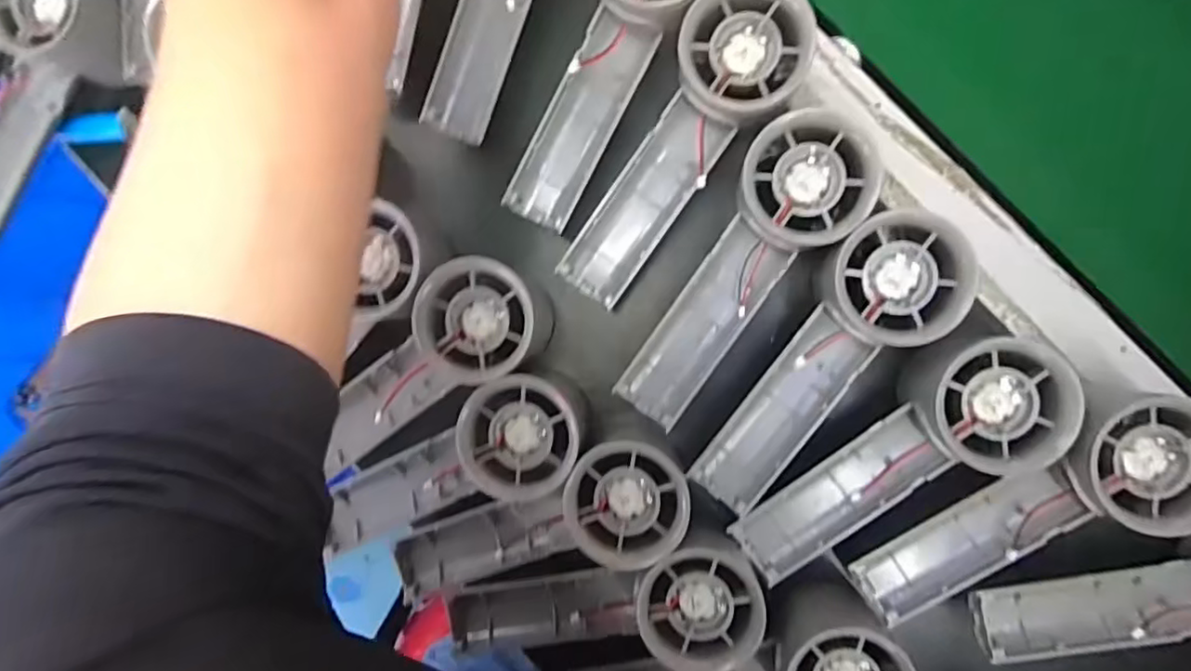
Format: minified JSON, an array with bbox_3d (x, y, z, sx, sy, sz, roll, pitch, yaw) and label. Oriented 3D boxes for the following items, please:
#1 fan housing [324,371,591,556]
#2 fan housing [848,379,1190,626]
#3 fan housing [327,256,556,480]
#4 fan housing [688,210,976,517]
[{"bbox_3d":[-0.071,0.065,0.314,0.157,0.034,0.054,-27,89,20],"label":"fan housing"},{"bbox_3d":[0.192,0.075,0.285,0.156,0.034,0.063,-36,88,20],"label":"fan housing"},{"bbox_3d":[-0.089,0.018,0.315,0.142,0.046,0.056,-36,88,7],"label":"fan housing"},{"bbox_3d":[0.106,0.014,0.295,0.056,0.028,0.157,36,108,4],"label":"fan housing"}]

